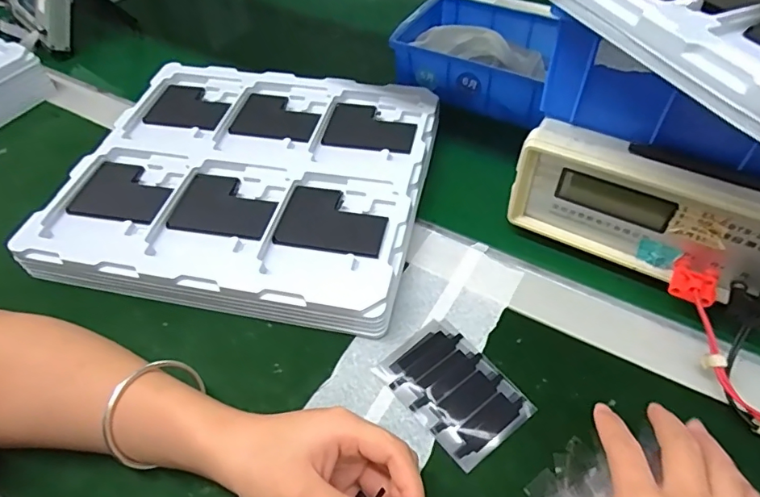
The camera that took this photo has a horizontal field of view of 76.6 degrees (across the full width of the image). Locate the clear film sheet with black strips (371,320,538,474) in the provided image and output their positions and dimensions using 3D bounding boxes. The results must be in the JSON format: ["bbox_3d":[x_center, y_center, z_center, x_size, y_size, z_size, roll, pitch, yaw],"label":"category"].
[{"bbox_3d":[0.051,0.099,0.343,0.068,0.004,0.095,-35,58,-22],"label":"clear film sheet with black strips"}]

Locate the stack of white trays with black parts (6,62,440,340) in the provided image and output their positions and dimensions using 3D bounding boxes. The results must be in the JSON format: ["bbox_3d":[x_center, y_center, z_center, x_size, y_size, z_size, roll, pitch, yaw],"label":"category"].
[{"bbox_3d":[-0.122,-0.071,0.464,0.322,0.042,0.284,8,52,10],"label":"stack of white trays with black parts"}]

